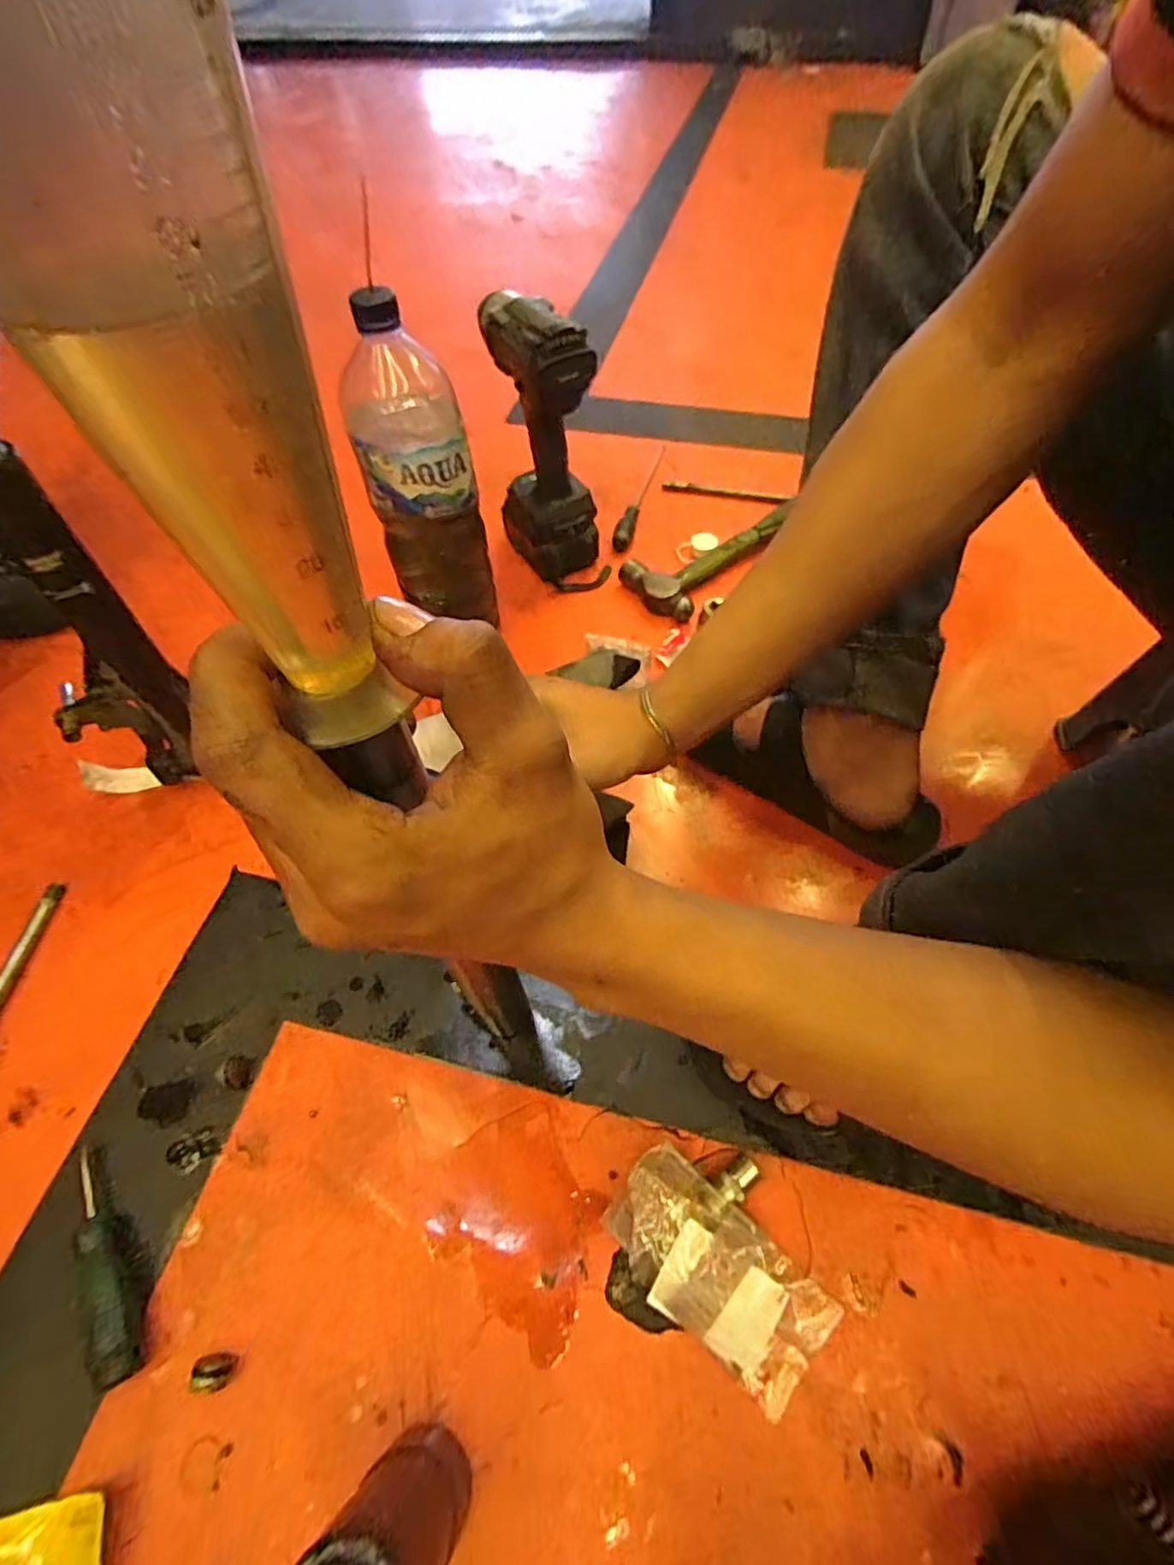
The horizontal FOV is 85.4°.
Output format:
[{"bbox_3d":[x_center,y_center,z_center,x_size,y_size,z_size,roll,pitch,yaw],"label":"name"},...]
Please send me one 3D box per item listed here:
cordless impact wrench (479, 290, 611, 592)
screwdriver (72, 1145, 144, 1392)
[{"bbox_3d":[-0.046,-0.342,0.660,0.088,0.252,0.135,-22,59,-12],"label":"cordless impact wrench"},{"bbox_3d":[-0.299,0.288,0.390,0.020,0.025,0.135,-31,61,-17],"label":"screwdriver"}]

